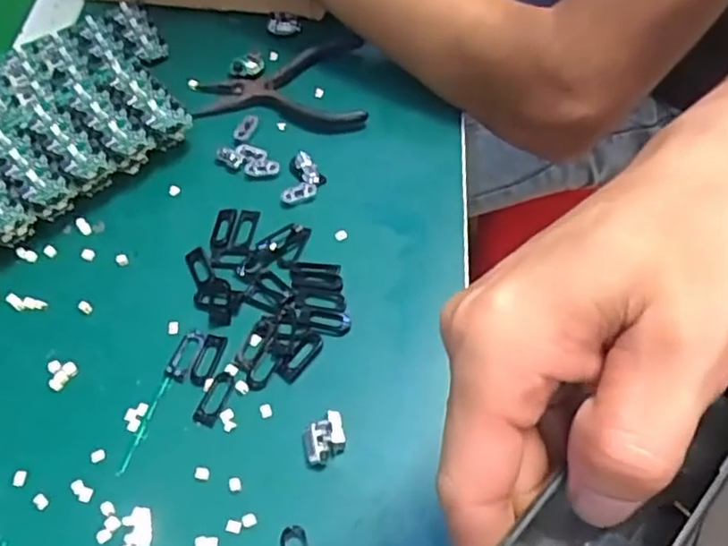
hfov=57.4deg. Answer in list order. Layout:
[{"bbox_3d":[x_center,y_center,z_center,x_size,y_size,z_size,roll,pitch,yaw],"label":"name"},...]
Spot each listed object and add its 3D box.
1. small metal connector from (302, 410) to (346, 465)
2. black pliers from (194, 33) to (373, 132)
[{"bbox_3d":[-0.019,0.079,0.319,0.020,0.006,0.022,-13,58,-4],"label":"small metal connector"},{"bbox_3d":[-0.056,-0.133,0.460,0.117,0.009,0.086,1,58,5],"label":"black pliers"}]

